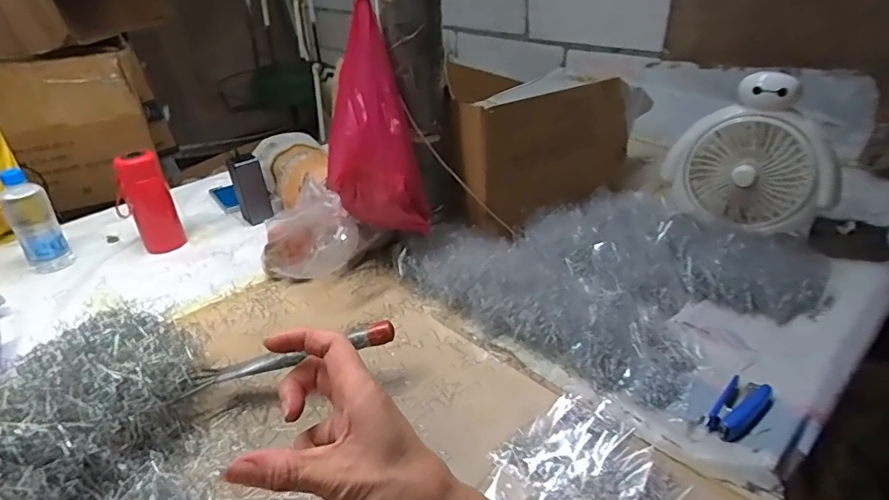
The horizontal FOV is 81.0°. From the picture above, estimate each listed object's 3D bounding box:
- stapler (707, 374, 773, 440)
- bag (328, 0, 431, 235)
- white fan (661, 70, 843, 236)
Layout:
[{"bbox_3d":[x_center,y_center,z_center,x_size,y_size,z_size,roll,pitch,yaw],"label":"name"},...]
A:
[{"bbox_3d":[0.341,0.180,0.604,0.106,0.019,0.043,-26,39,-33],"label":"stapler"},{"bbox_3d":[-0.104,-0.170,0.752,0.136,0.292,0.116,-10,33,-12],"label":"bag"},{"bbox_3d":[0.544,-0.174,0.904,0.261,0.244,0.139,16,36,27],"label":"white fan"}]

